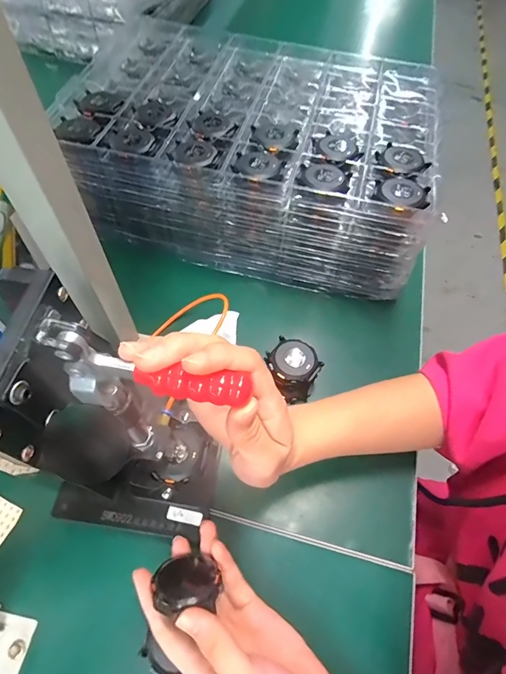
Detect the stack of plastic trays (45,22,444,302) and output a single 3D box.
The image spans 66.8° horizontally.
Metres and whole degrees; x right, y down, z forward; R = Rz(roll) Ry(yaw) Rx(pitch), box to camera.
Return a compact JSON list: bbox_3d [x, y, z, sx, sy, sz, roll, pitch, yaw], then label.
[{"bbox_3d":[0.000,-0.254,0.519,0.423,0.132,0.311,13,60,4],"label":"stack of plastic trays"}]

